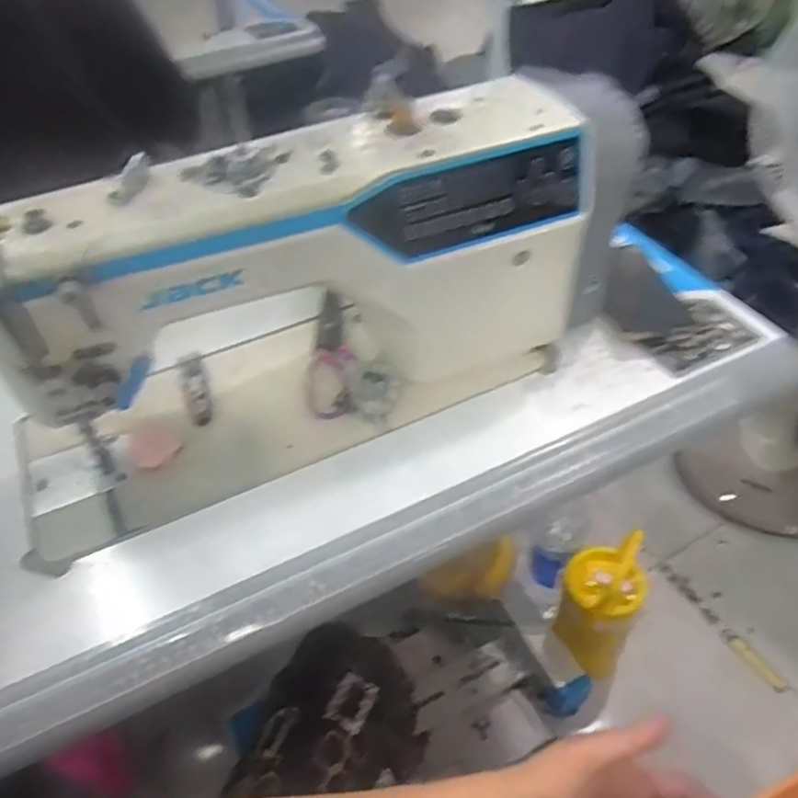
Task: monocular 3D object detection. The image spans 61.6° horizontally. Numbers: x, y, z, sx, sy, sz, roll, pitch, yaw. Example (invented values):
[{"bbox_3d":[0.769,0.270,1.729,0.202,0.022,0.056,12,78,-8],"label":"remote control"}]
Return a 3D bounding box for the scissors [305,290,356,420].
[{"bbox_3d":[-0.064,-0.046,0.654,0.043,0.018,0.168,0,45,4],"label":"scissors"}]

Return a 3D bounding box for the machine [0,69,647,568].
[{"bbox_3d":[-0.077,-0.104,0.571,0.547,0.233,0.197,-21,47,-16],"label":"machine"}]

